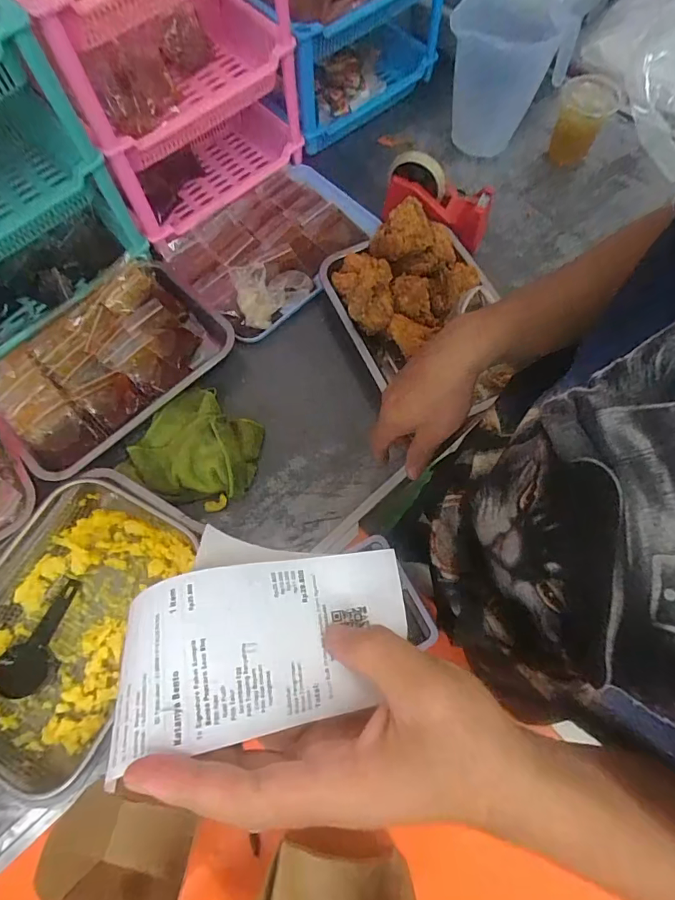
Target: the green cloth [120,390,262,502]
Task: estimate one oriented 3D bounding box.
[{"bbox_3d":[-0.185,-0.002,0.600,0.157,0.043,0.145,28,73,11],"label":"green cloth"}]

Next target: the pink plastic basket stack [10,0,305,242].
[{"bbox_3d":[-0.202,-0.502,0.614,0.323,0.311,0.179,-38,74,-12],"label":"pink plastic basket stack"}]

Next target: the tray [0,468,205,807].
[{"bbox_3d":[-0.302,0.188,0.522,0.199,0.056,0.310,22,72,9],"label":"tray"}]

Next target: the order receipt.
[{"bbox_3d":[-0.033,0.098,0.238,0.149,0.023,0.077,-2,63,-26],"label":"order receipt"}]

